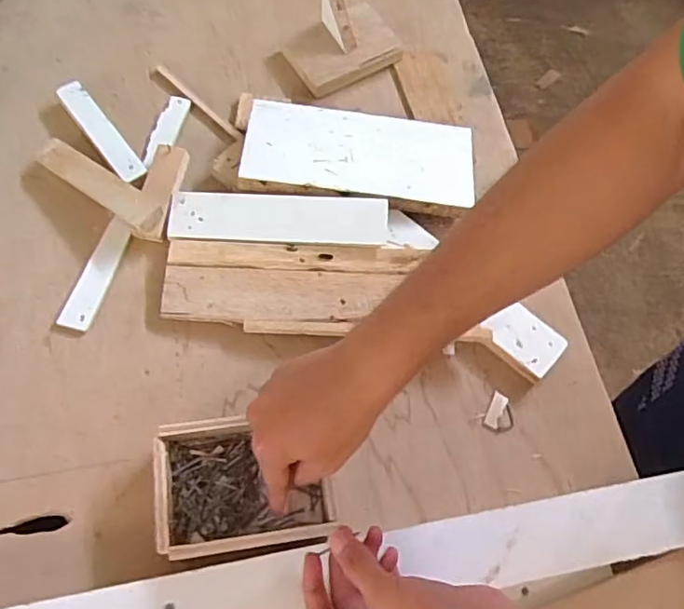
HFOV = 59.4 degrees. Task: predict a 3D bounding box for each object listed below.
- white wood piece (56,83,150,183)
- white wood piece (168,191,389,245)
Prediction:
[{"bbox_3d":[-0.235,-0.169,0.587,0.026,0.007,0.137,-41,73,2],"label":"white wood piece"},{"bbox_3d":[-0.059,-0.081,0.545,0.197,0.017,0.048,5,66,-1],"label":"white wood piece"}]

